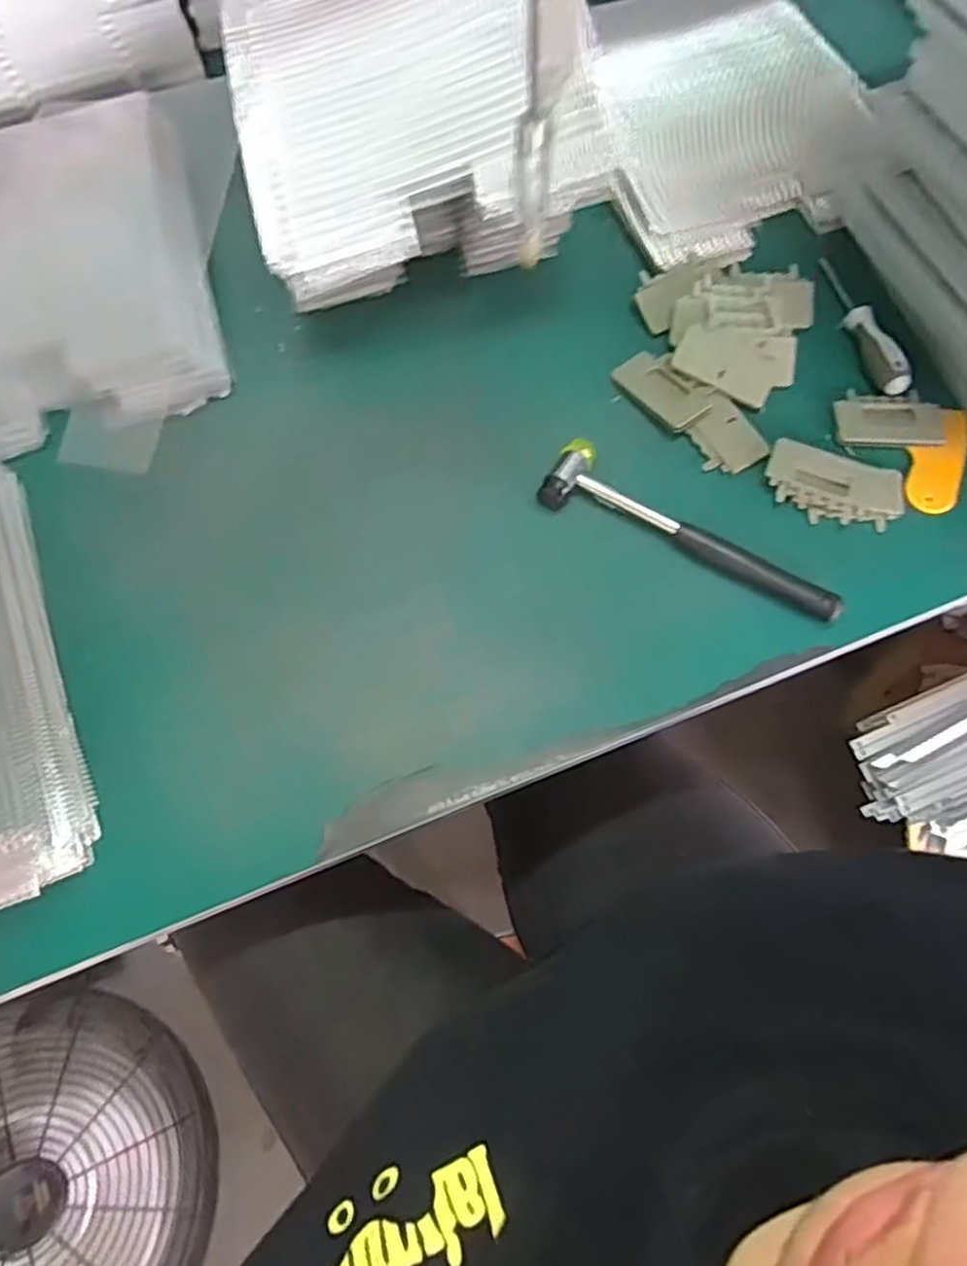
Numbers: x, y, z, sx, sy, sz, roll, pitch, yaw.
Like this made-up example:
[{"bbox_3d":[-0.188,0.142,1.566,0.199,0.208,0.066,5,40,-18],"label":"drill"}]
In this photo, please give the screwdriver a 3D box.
[{"bbox_3d":[0.329,-0.276,0.655,0.023,0.025,0.154,-15,68,-5],"label":"screwdriver"}]

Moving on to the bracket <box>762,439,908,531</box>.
[{"bbox_3d":[0.287,-0.121,0.608,0.107,0.012,0.065,28,71,12],"label":"bracket"}]

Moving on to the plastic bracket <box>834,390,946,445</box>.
[{"bbox_3d":[0.342,-0.182,0.626,0.087,0.011,0.048,5,68,3],"label":"plastic bracket"}]

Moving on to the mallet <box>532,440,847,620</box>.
[{"bbox_3d":[0.167,-0.085,0.594,0.246,0.025,0.060,25,71,11],"label":"mallet"}]

